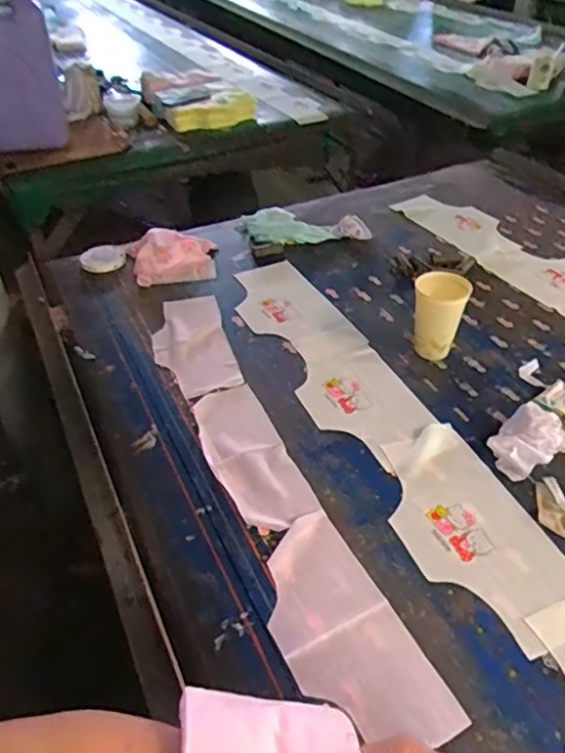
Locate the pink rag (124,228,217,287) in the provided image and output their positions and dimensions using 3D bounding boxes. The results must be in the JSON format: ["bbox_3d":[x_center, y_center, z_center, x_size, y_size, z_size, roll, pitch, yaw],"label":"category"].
[{"bbox_3d":[-0.225,-0.248,1.210,0.170,0.043,0.153,-11,43,-10],"label":"pink rag"}]

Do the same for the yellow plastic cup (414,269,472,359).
[{"bbox_3d":[0.257,-0.100,0.965,0.085,0.132,0.073,12,44,14],"label":"yellow plastic cup"}]

